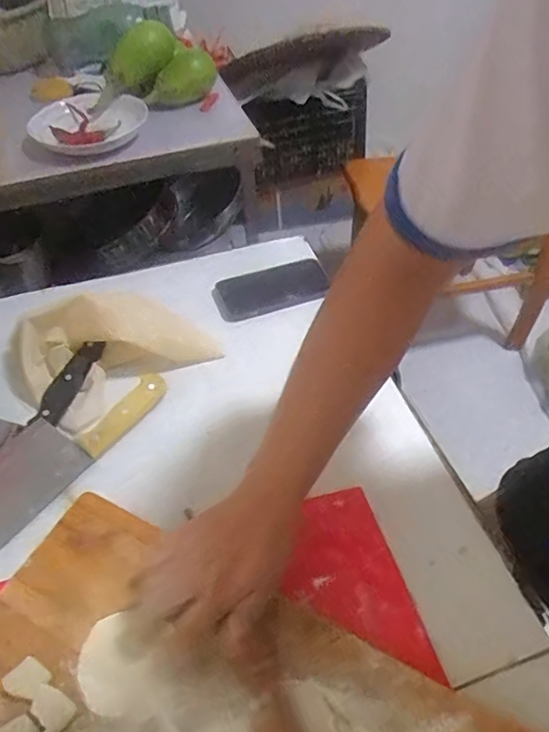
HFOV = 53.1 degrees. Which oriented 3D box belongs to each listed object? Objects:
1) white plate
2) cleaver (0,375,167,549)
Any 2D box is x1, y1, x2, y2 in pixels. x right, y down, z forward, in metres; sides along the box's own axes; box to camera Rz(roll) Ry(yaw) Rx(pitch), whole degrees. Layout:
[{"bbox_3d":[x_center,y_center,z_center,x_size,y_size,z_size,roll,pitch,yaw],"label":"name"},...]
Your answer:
[{"bbox_3d":[-0.316,-0.425,0.951,0.190,0.034,0.171,33,67,31],"label":"white plate"},{"bbox_3d":[-0.234,0.099,0.554,0.078,0.027,0.282,30,56,27],"label":"cleaver"}]

